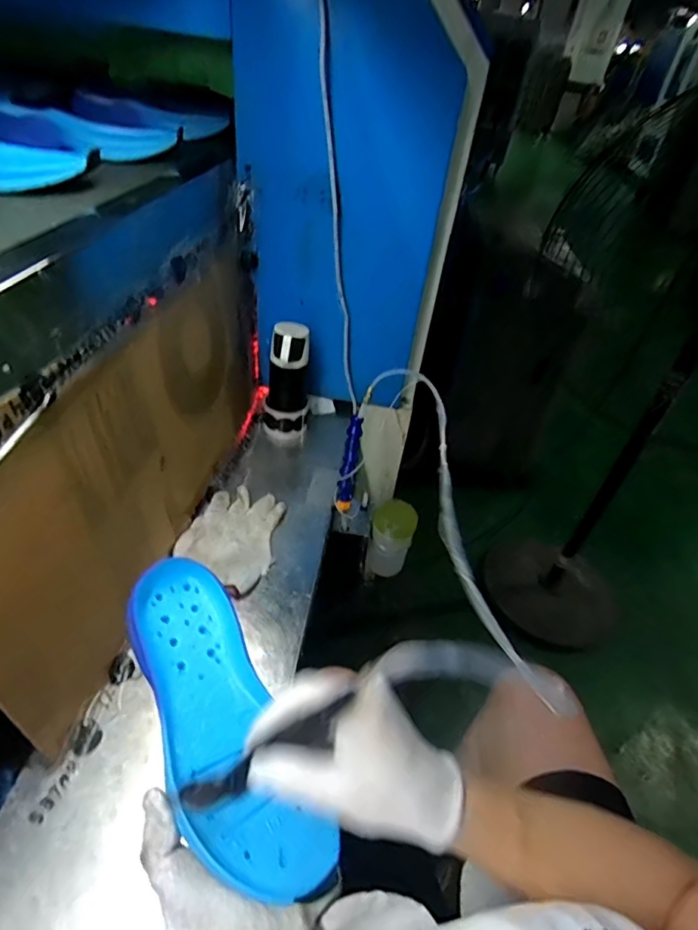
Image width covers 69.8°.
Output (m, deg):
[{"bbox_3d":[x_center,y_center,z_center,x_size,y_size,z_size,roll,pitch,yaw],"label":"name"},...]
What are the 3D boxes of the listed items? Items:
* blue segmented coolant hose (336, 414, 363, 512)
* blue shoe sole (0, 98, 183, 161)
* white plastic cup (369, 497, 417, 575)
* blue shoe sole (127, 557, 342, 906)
[{"bbox_3d":[0.000,0.001,0.789,0.024,0.154,0.024,10,18,3],"label":"blue segmented coolant hose"},{"bbox_3d":[-0.360,-0.444,0.669,0.249,0.040,0.093,-3,42,-12],"label":"blue shoe sole"},{"bbox_3d":[0.076,0.127,0.895,0.073,0.114,0.088,15,41,9],"label":"white plastic cup"},{"bbox_3d":[-0.098,0.178,0.363,0.079,0.029,0.240,-18,55,-27],"label":"blue shoe sole"}]

